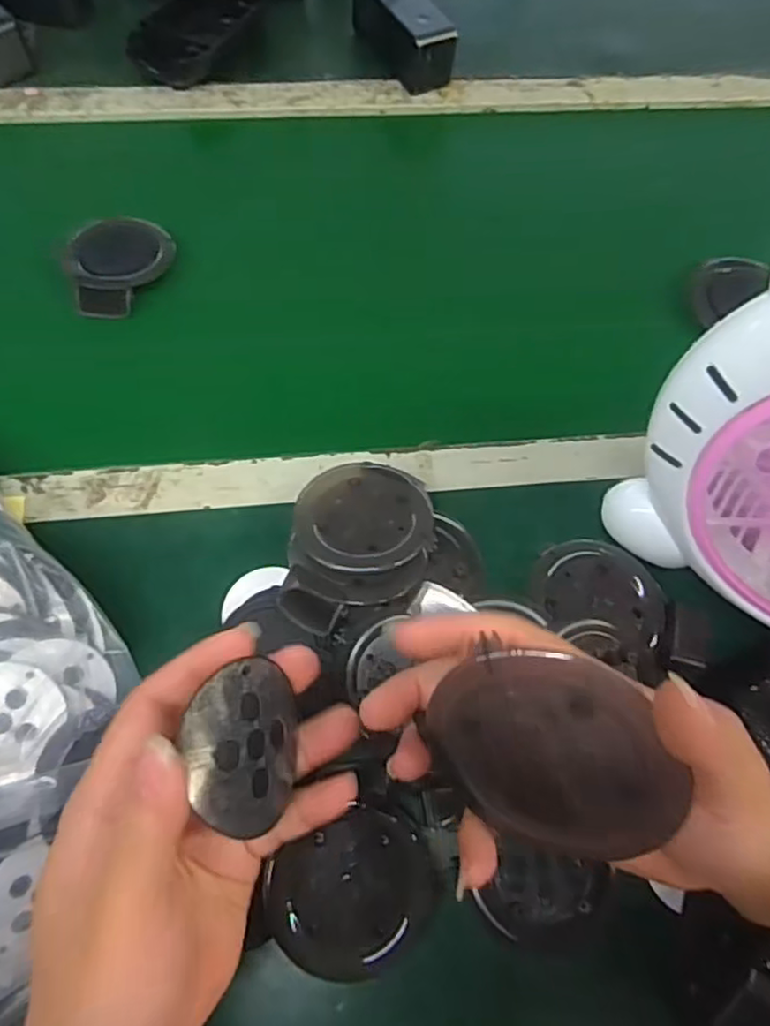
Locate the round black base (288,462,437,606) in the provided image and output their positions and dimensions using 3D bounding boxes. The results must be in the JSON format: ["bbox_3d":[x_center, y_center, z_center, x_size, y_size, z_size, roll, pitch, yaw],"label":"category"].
[{"bbox_3d":[-0.015,0.014,0.449,0.093,0.036,0.108,3,64,-1],"label":"round black base"}]

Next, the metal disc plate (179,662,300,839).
[{"bbox_3d":[-0.051,0.086,0.246,0.007,0.058,0.058,-10,104,29],"label":"metal disc plate"}]

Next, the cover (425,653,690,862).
[{"bbox_3d":[0.061,0.089,0.235,0.088,0.078,0.004,60,33,-13],"label":"cover"}]

